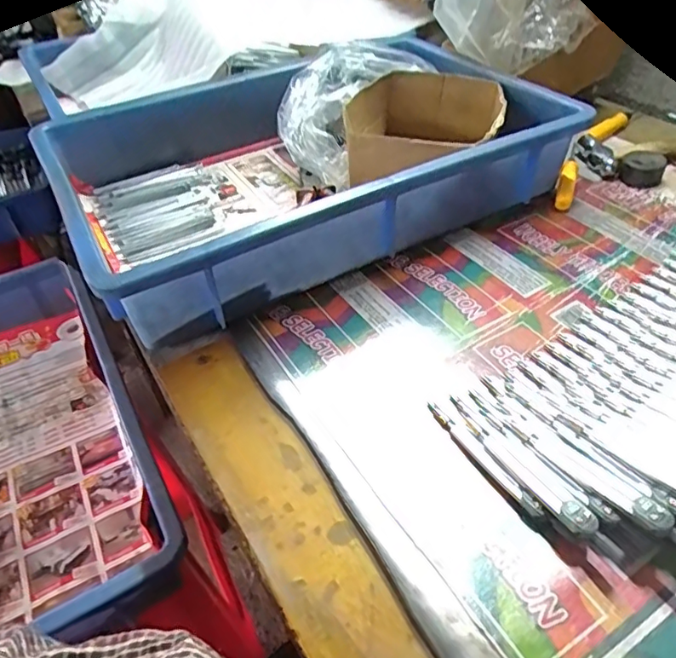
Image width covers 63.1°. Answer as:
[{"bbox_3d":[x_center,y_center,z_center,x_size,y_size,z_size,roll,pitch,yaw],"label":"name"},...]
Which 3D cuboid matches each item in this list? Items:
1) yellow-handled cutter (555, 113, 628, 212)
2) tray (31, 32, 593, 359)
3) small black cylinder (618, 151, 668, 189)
[{"bbox_3d":[0.258,-0.172,0.553,0.043,0.019,0.190,18,48,24],"label":"yellow-handled cutter"},{"bbox_3d":[-0.035,-0.157,0.515,0.411,0.088,0.290,-25,46,-19],"label":"tray"},{"bbox_3d":[0.297,-0.156,0.536,0.037,0.022,0.040,19,48,24],"label":"small black cylinder"}]

